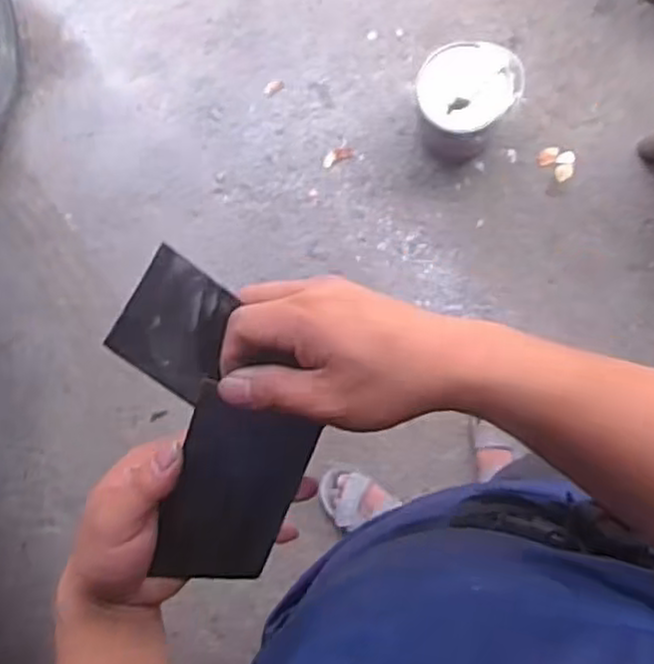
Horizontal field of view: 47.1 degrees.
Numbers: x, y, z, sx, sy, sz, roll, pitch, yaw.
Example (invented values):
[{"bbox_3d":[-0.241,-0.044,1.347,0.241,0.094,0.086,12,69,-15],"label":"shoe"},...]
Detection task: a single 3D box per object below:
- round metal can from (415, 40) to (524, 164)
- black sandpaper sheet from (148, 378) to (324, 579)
[{"bbox_3d":[0.238,-0.407,1.337,0.156,0.186,0.160,0,86,5],"label":"round metal can"},{"bbox_3d":[-0.053,0.092,0.428,0.070,0.004,0.129,10,116,-20],"label":"black sandpaper sheet"}]

